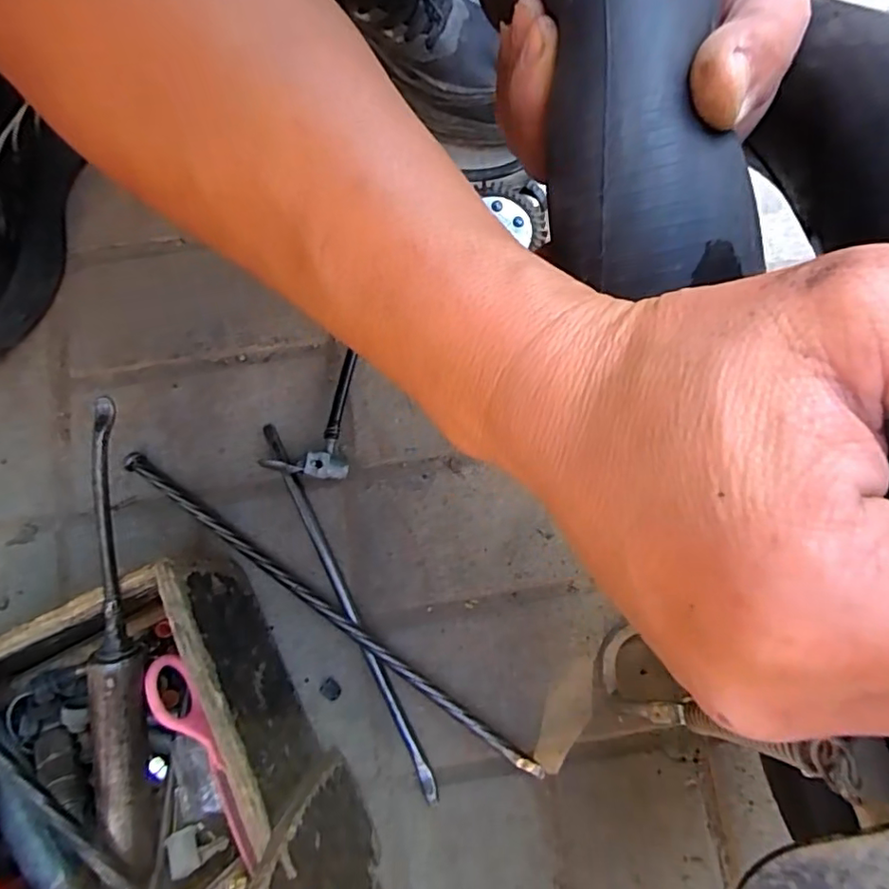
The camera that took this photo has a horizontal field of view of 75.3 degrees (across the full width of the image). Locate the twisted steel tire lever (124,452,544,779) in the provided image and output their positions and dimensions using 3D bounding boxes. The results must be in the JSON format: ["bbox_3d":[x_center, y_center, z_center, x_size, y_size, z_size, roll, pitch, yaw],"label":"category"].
[{"bbox_3d":[-0.082,0.109,0.382,0.336,0.018,0.014,35,82,7],"label":"twisted steel tire lever"}]

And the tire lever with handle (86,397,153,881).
[{"bbox_3d":[-0.169,0.105,0.296,0.021,0.021,0.250,-2,93,1],"label":"tire lever with handle"}]

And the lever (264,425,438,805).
[{"bbox_3d":[-0.066,0.103,0.382,0.011,0.011,0.263,-27,80,-4],"label":"lever"}]

